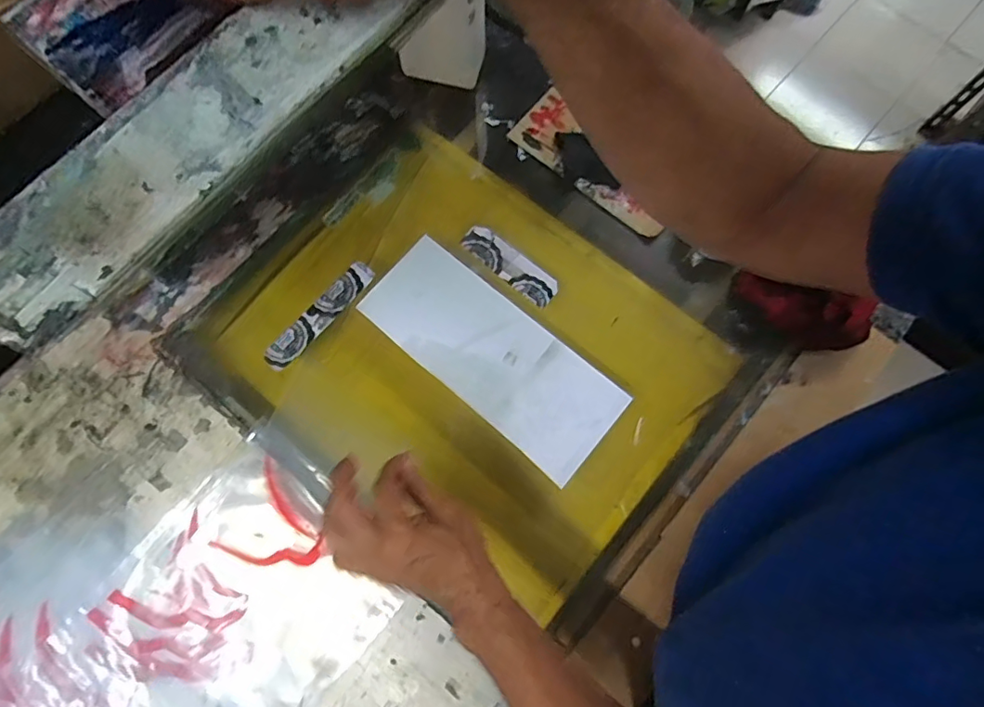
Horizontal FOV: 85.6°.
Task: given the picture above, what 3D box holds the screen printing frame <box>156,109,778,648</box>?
[{"bbox_3d":[-0.018,-0.009,0.607,0.524,0.054,0.439,37,78,8],"label":"screen printing frame"}]

